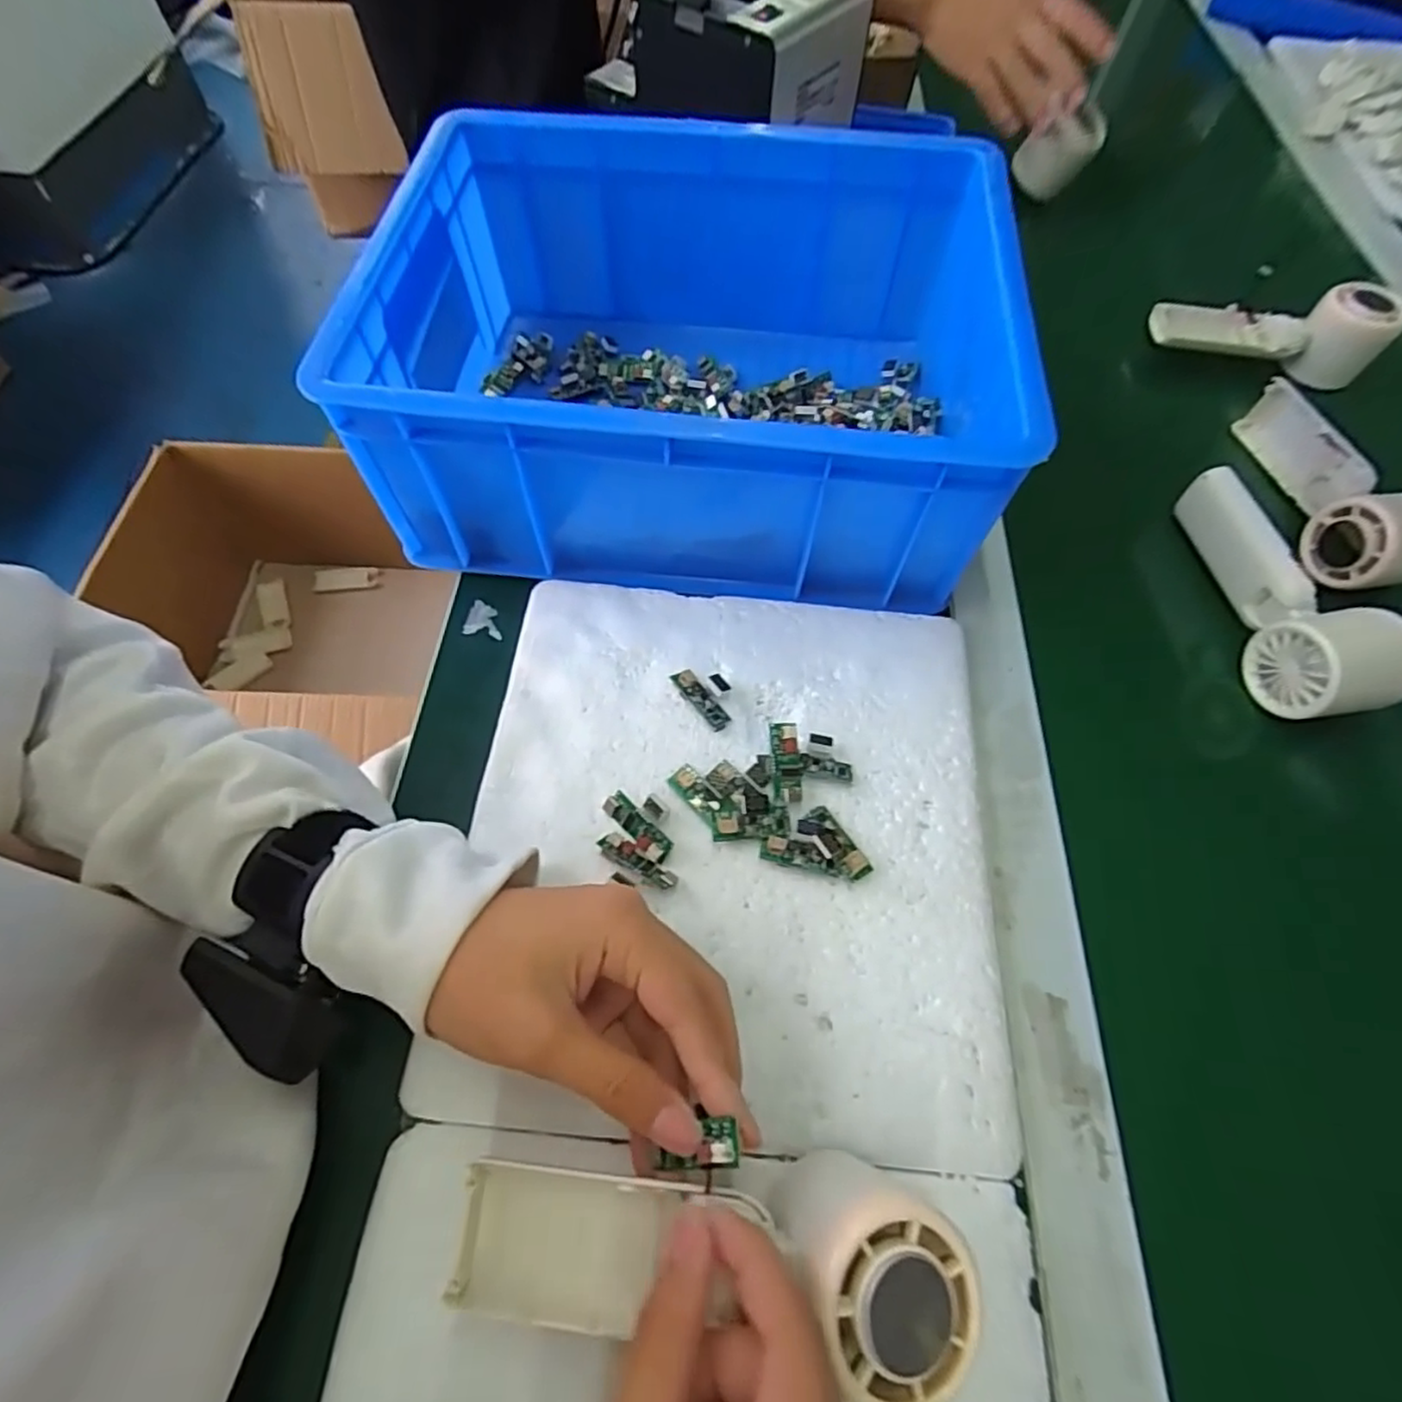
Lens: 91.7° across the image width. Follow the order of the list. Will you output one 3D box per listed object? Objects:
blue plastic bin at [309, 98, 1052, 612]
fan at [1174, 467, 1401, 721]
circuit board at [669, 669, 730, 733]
[{"bbox_3d":[-0.001,-0.203,0.406,0.337,0.125,0.256,6,62,1],"label":"blue plastic bin"},{"bbox_3d":[0.340,-0.069,0.401,0.048,0.052,0.162,-5,62,-5],"label":"fan"},{"bbox_3d":[0.000,-0.001,0.359,0.011,0.004,0.039,-41,77,3],"label":"circuit board"}]

